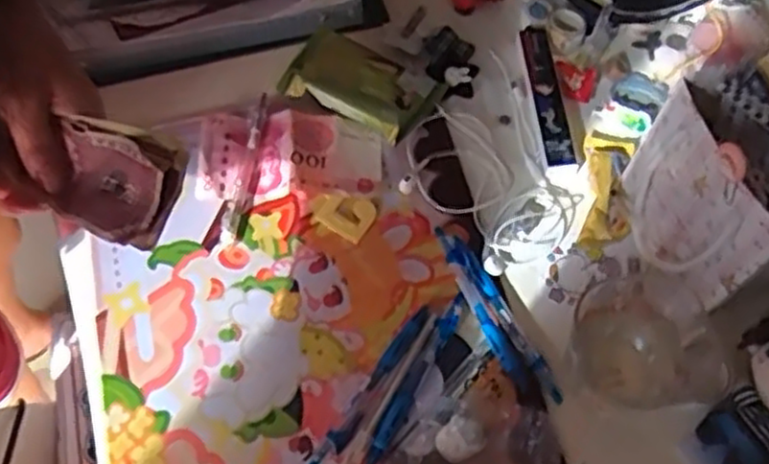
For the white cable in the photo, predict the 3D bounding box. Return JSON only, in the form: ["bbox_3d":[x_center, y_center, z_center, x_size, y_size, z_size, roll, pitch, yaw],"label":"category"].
[{"bbox_3d":[0.082,-0.044,0.595,0.127,0.015,0.152,-21,66,-10],"label":"white cable"}]

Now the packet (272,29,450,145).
[{"bbox_3d":[-0.021,-0.118,0.618,0.123,0.030,0.067,29,67,13],"label":"packet"}]

